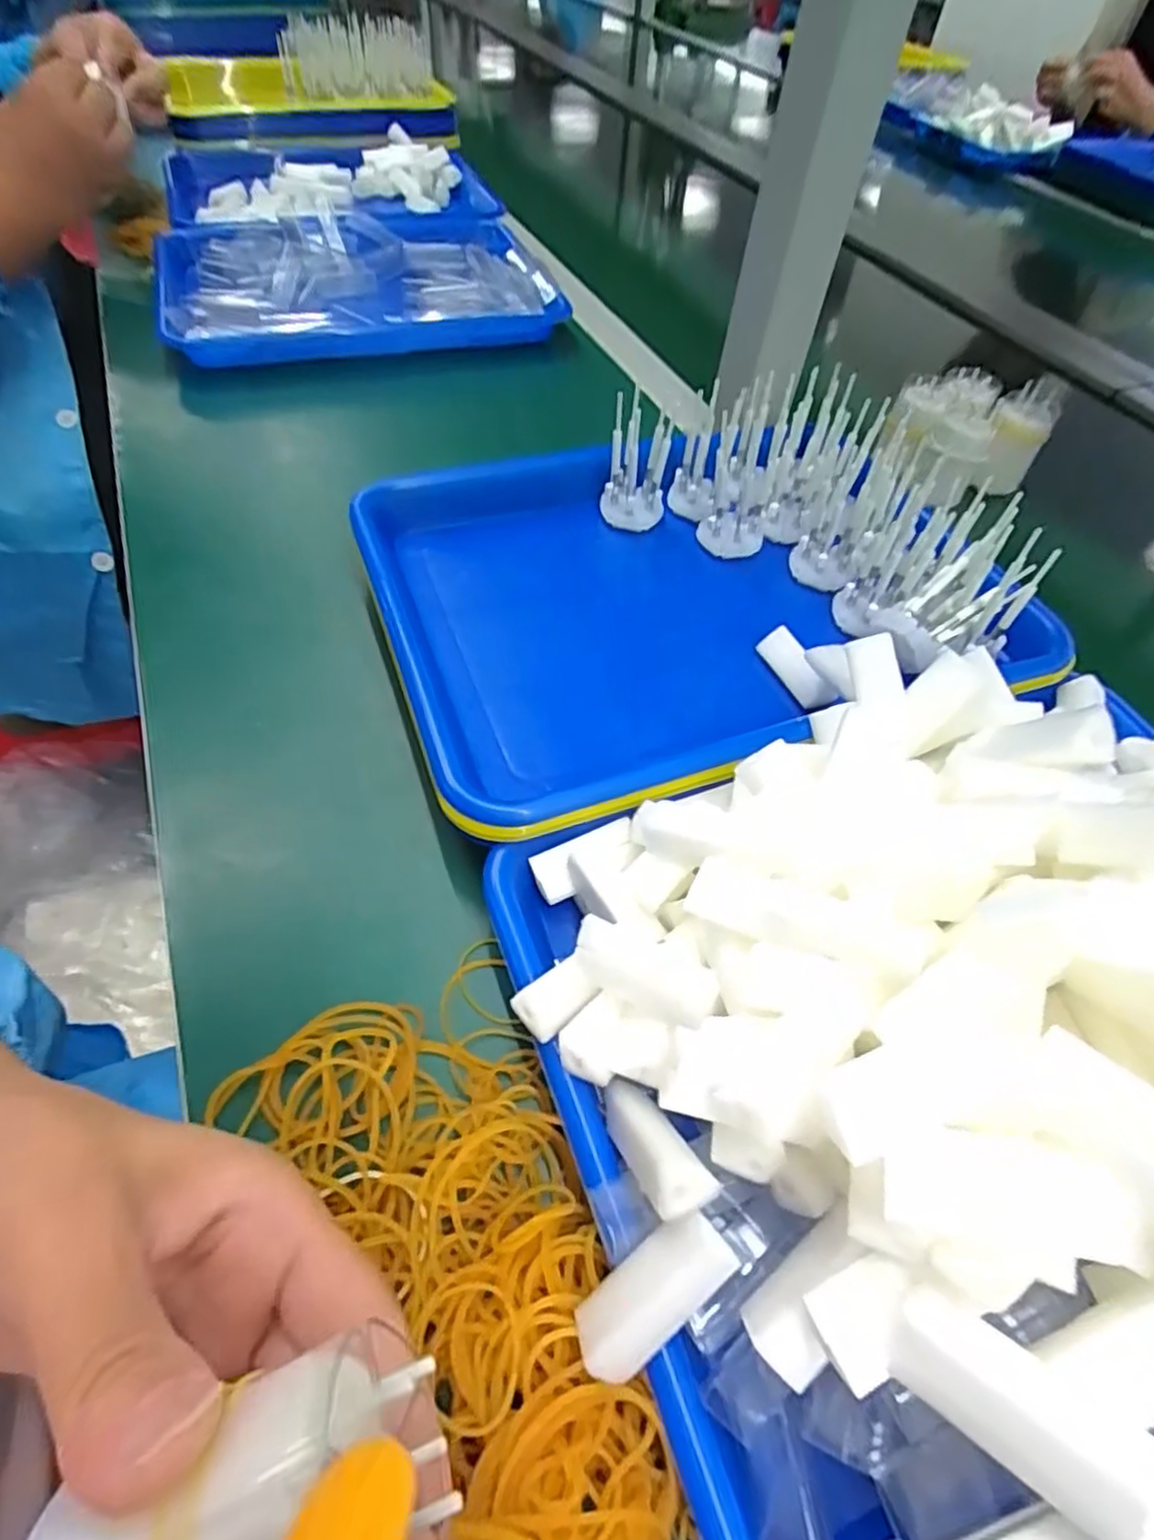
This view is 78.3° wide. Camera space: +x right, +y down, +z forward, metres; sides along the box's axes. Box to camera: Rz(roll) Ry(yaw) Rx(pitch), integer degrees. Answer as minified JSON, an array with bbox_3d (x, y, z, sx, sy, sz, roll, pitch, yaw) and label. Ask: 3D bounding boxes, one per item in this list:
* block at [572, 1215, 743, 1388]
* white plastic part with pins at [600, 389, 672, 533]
[{"bbox_3d":[0.021,0.141,0.191,0.045,0.010,0.020,-38,63,-8],"label":"block"},{"bbox_3d":[0.035,-0.178,0.419,0.036,0.072,0.029,5,52,-2],"label":"white plastic part with pins"}]

